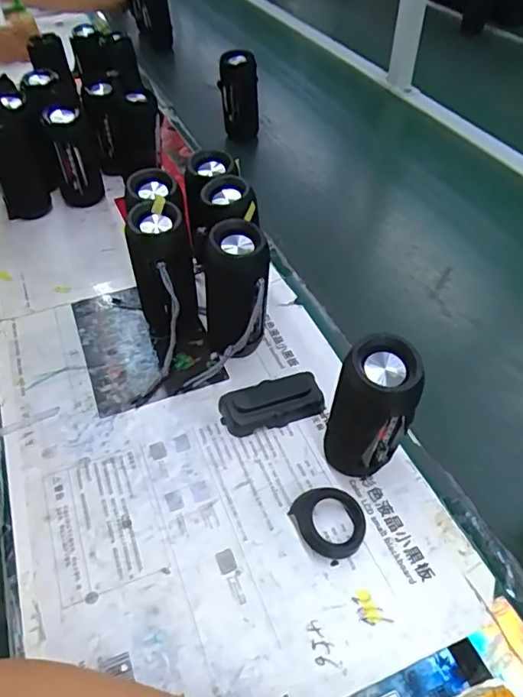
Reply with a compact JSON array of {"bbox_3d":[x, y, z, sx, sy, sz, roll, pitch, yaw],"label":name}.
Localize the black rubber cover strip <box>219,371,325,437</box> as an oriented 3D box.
[{"bbox_3d":[0.010,0.057,0.565,0.104,0.026,0.050,-15,47,-14],"label":"black rubber cover strip"}]

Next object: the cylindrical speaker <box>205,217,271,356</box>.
[{"bbox_3d":[-0.027,-0.057,0.581,0.066,0.153,0.071,-4,45,-3],"label":"cylindrical speaker"}]

